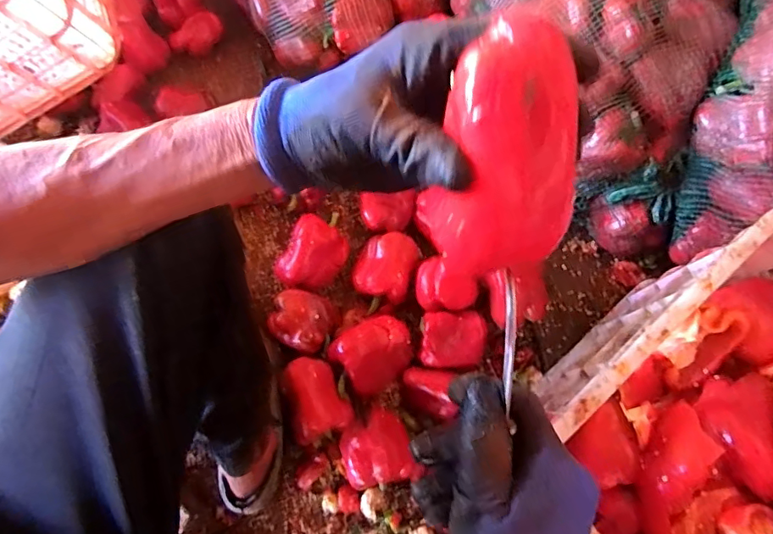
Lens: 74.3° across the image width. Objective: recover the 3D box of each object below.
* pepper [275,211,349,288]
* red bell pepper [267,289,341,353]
[{"bbox_3d":[-0.107,-0.027,0.812,0.096,0.073,0.144,25,73,9],"label":"pepper"},{"bbox_3d":[-0.129,0.085,0.794,0.098,0.080,0.088,18,72,7],"label":"red bell pepper"}]

